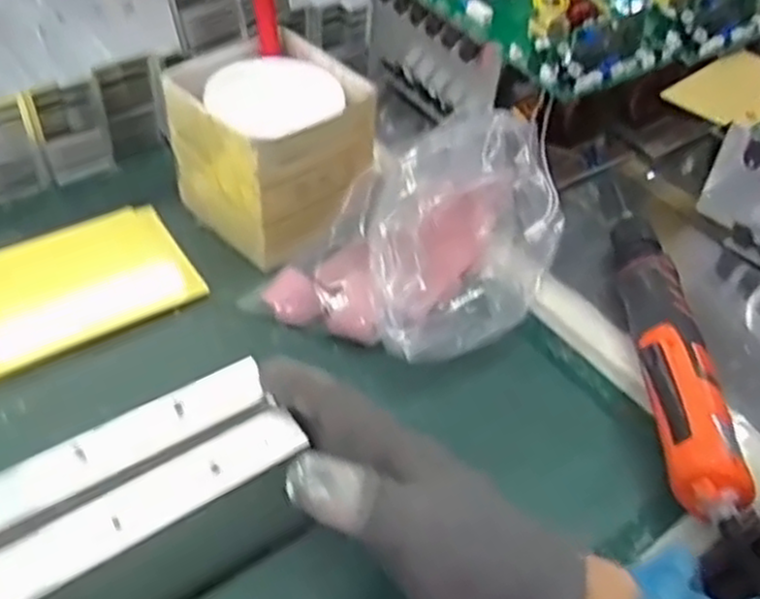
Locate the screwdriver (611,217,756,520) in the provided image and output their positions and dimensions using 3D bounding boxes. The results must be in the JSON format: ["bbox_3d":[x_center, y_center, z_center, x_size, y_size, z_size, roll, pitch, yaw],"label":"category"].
[{"bbox_3d":[0.178,0.032,0.474,0.045,0.046,0.234,5,47,-2],"label":"screwdriver"}]

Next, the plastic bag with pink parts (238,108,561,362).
[{"bbox_3d":[0.039,-0.040,0.484,0.133,0.093,0.200,38,55,26],"label":"plastic bag with pink parts"}]

